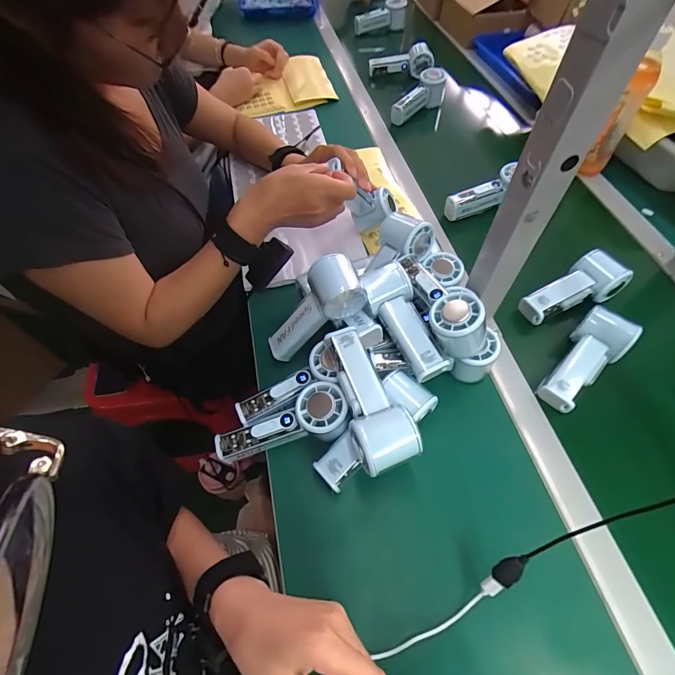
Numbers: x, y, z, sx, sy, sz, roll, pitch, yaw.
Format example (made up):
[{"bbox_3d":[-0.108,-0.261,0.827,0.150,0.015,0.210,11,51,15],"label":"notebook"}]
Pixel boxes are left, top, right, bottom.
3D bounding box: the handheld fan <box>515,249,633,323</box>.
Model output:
[{"bbox_3d":[0.332,-0.066,0.528,0.141,0.049,0.061,-26,61,-15],"label":"handheld fan"}]

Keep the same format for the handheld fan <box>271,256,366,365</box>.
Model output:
[{"bbox_3d":[-0.032,-0.029,0.461,0.061,0.154,0.057,13,44,-46],"label":"handheld fan"}]

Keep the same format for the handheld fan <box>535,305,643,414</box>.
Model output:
[{"bbox_3d":[0.310,0.027,0.468,0.061,0.045,0.142,40,66,22],"label":"handheld fan"}]

